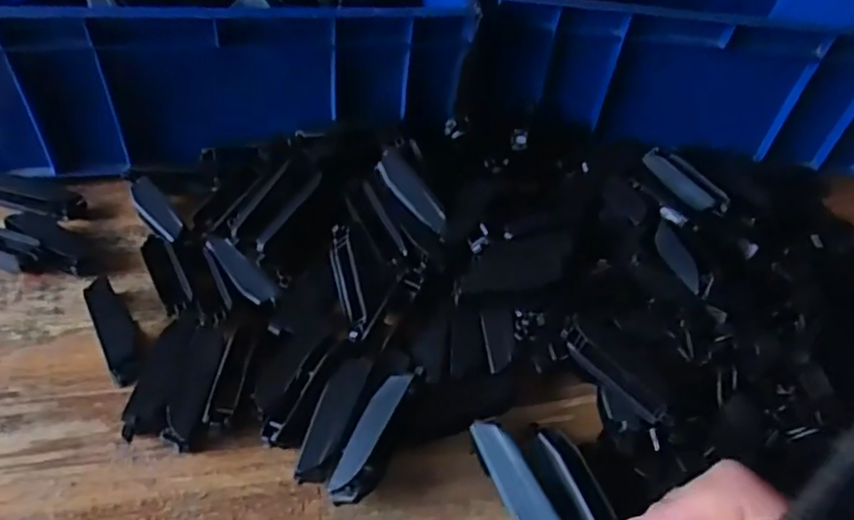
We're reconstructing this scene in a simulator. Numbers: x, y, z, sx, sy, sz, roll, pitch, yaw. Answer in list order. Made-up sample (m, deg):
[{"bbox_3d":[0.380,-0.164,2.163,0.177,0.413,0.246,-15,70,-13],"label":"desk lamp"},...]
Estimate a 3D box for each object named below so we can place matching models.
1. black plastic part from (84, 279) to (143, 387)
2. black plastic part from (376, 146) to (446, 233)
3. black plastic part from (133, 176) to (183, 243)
[{"bbox_3d":[-0.174,0.037,0.358,0.017,0.016,0.073,-20,52,-25],"label":"black plastic part"},{"bbox_3d":[-0.009,-0.045,0.418,0.023,0.008,0.068,-28,69,-21],"label":"black plastic part"},{"bbox_3d":[-0.181,-0.034,0.427,0.019,0.008,0.070,-27,55,-29],"label":"black plastic part"}]

